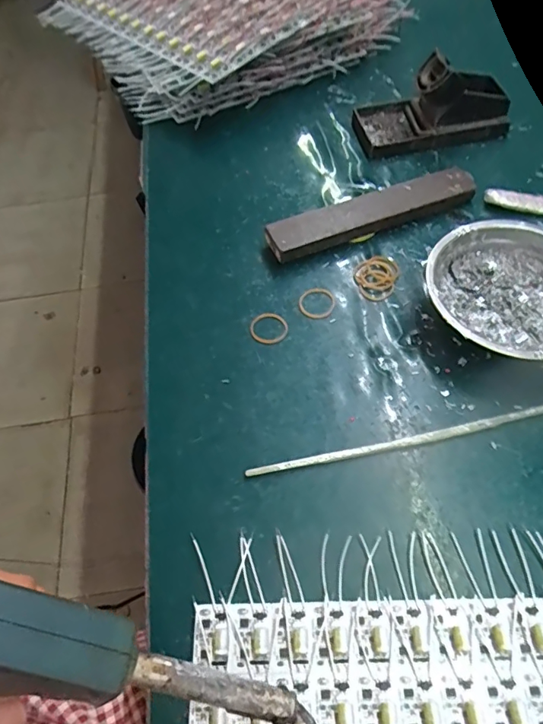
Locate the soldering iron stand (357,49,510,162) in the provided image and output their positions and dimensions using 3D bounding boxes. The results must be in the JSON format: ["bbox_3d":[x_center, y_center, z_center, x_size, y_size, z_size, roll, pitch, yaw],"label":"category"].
[{"bbox_3d":[0.162,-0.262,0.478,0.144,0.066,0.072,-11,59,-3],"label":"soldering iron stand"}]

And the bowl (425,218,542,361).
[{"bbox_3d":[0.183,-0.049,0.366,0.125,0.039,0.123,-2,59,3],"label":"bowl"}]

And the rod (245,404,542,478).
[{"bbox_3d":[0.119,0.047,0.332,0.273,0.010,0.010,-13,59,-4],"label":"rod"}]

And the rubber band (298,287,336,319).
[{"bbox_3d":[0.038,-0.049,0.395,0.032,0.005,0.030,-2,59,3],"label":"rubber band"}]

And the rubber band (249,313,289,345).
[{"bbox_3d":[-0.002,-0.027,0.386,0.030,0.006,0.027,-15,59,-5],"label":"rubber band"}]

